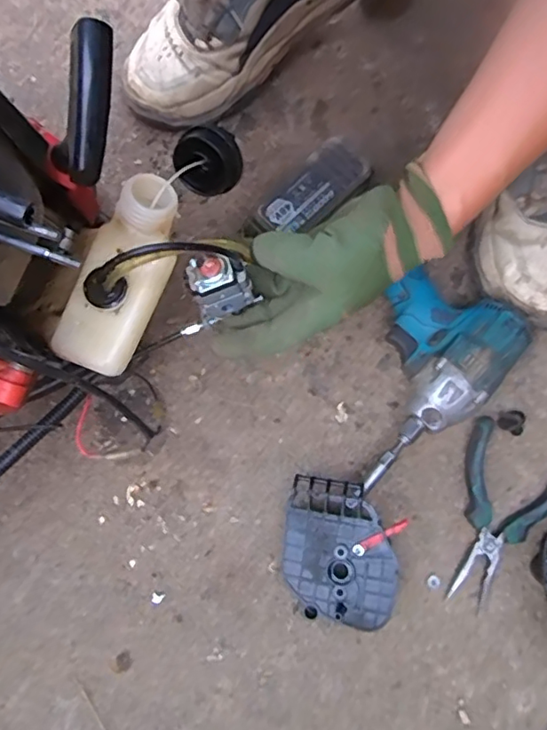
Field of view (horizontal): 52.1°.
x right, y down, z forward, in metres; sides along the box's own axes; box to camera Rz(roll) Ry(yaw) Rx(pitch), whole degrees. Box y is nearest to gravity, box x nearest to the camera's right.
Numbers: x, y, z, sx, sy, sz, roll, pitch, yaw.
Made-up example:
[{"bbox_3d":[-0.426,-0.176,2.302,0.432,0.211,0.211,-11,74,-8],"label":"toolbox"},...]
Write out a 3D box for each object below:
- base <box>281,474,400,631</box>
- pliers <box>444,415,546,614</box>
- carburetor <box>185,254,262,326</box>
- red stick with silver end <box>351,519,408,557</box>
[{"bbox_3d":[0.052,0.149,0.449,0.089,0.042,0.110,4,76,2],"label":"base"},{"bbox_3d":[0.188,0.125,0.460,0.084,0.018,0.143,24,83,-1],"label":"pliers"},{"bbox_3d":[-0.038,-0.056,0.395,0.041,0.046,0.035,-19,80,-4],"label":"carburetor"},{"bbox_3d":[0.082,0.132,0.429,0.049,0.006,0.009,-35,81,14],"label":"red stick with silver end"}]

